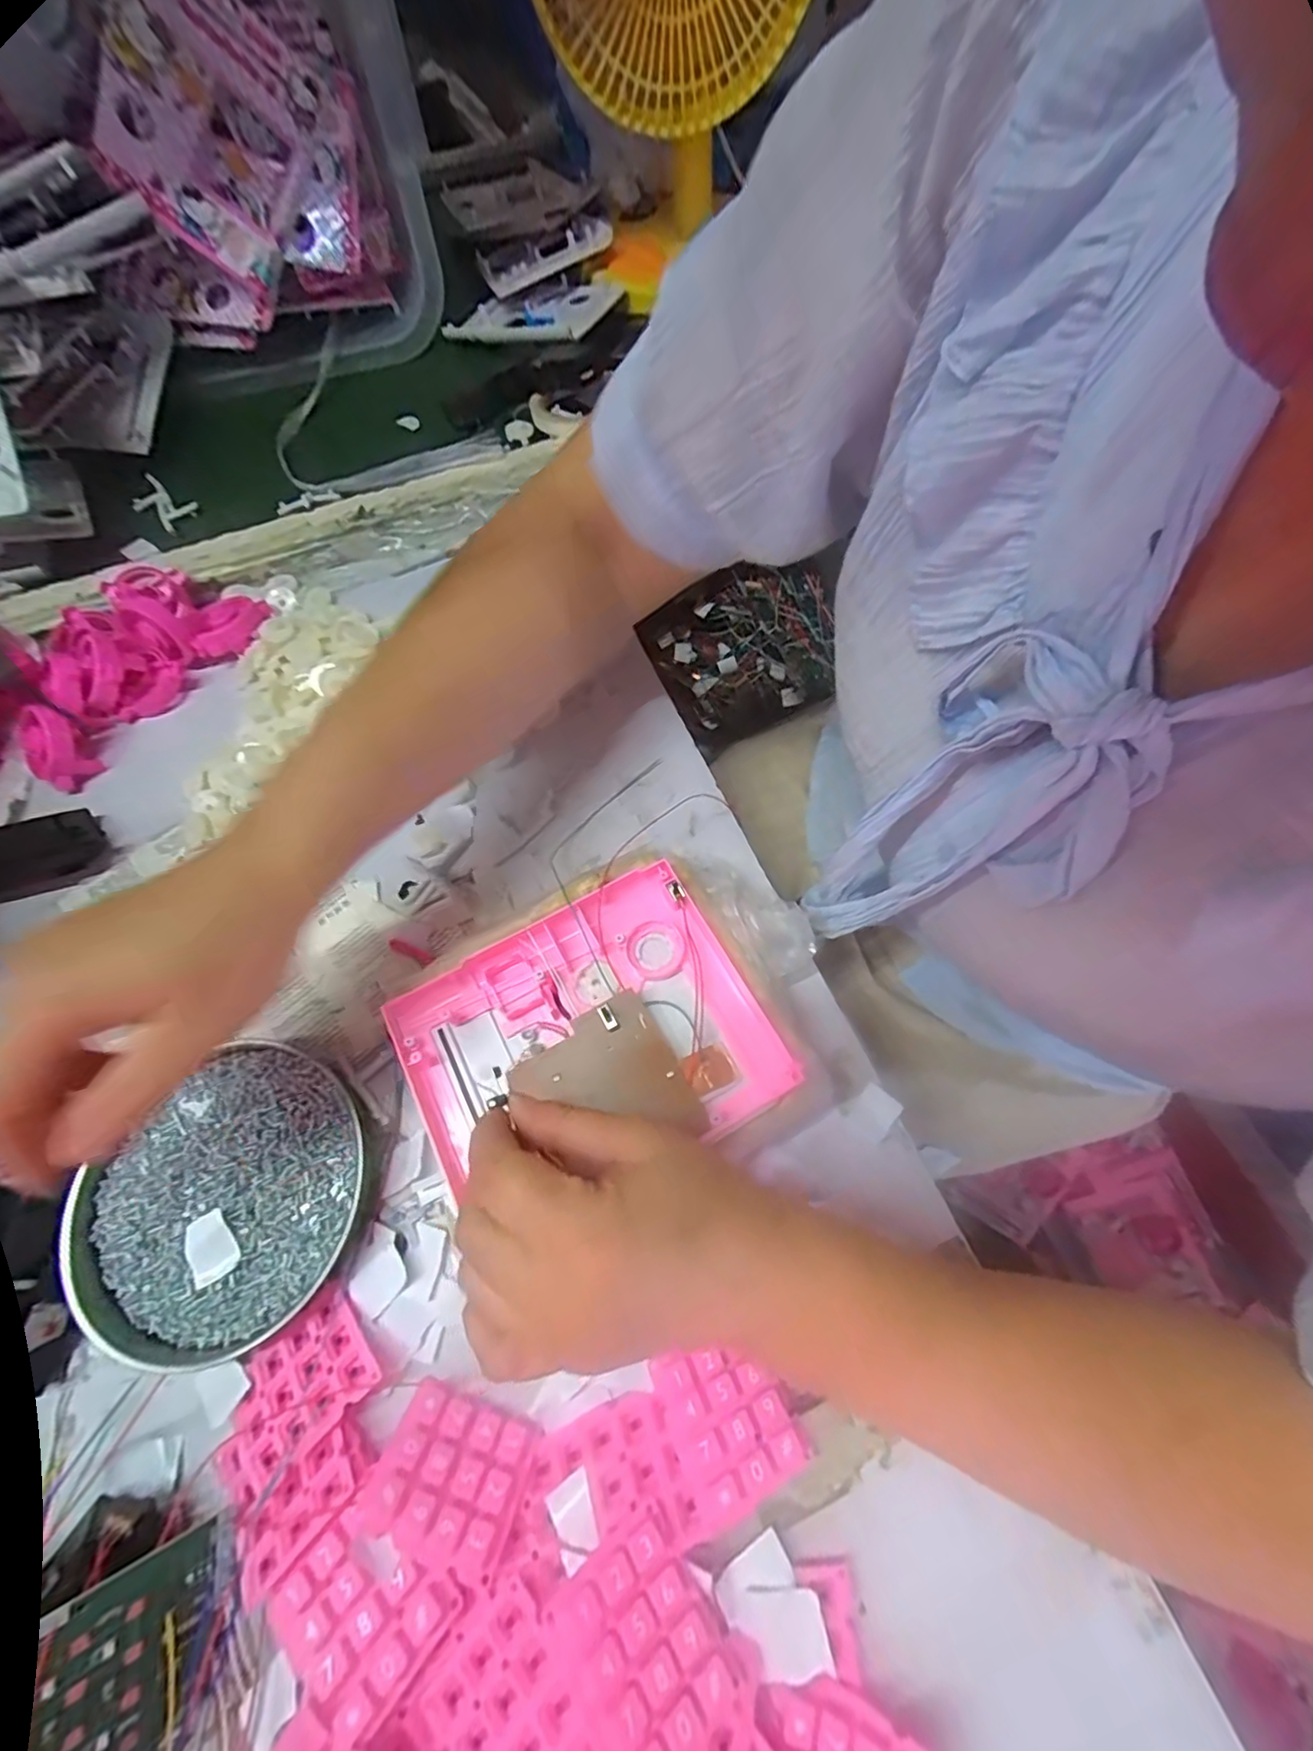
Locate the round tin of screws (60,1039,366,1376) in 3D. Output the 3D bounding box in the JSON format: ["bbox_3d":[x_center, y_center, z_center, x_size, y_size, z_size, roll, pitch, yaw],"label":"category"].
[{"bbox_3d":[-0.209,0.159,0.292,0.117,0.022,0.136,42,72,15],"label":"round tin of screws"}]

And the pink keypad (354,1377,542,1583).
[{"bbox_3d":[-0.085,0.246,0.250,0.060,0.008,0.046,18,41,9],"label":"pink keypad"}]

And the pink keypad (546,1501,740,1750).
[{"bbox_3d":[-0.003,0.273,0.213,0.050,0.011,0.061,-15,59,-35],"label":"pink keypad"}]

